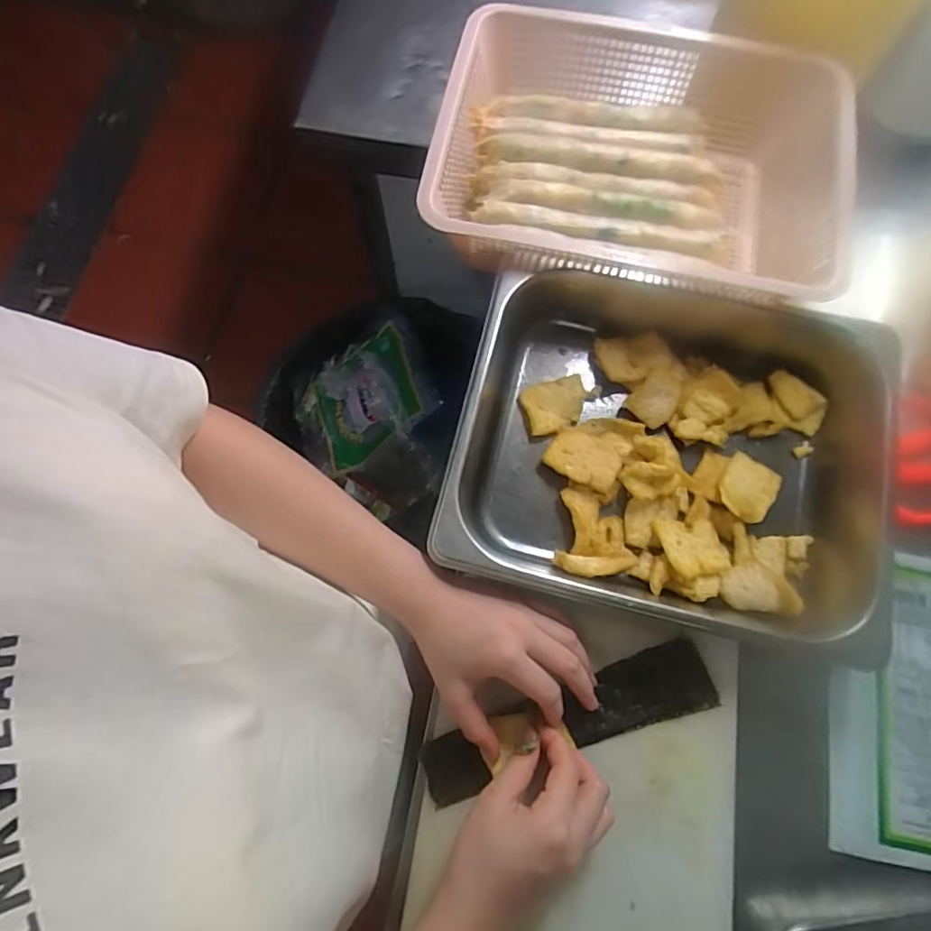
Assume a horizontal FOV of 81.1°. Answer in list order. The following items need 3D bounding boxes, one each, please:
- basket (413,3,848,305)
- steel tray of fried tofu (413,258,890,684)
[{"bbox_3d":[0.149,-0.265,0.495,0.338,0.093,0.253,11,74,2],"label":"basket"},{"bbox_3d":[0.159,-0.012,0.430,0.325,0.058,0.260,13,74,3],"label":"steel tray of fried tofu"}]

